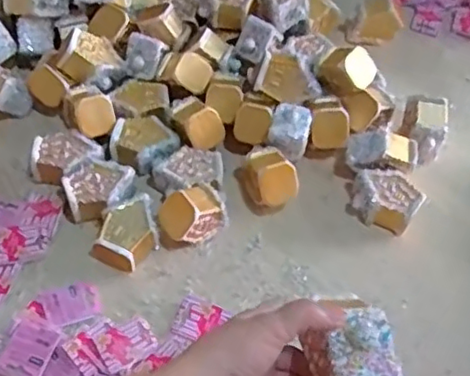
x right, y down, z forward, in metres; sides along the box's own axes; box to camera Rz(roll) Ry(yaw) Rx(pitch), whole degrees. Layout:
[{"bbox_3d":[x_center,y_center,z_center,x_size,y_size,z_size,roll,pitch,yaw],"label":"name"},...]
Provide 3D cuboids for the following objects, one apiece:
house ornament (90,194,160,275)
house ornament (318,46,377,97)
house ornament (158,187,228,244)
[{"bbox_3d":[-0.123,0.050,0.716,0.068,0.038,0.086,15,55,7],"label":"house ornament"},{"bbox_3d":[0.146,-0.153,0.815,0.071,0.060,0.042,31,59,17],"label":"house ornament"},{"bbox_3d":[-0.051,0.032,0.722,0.073,0.070,0.046,-26,61,-20],"label":"house ornament"}]

